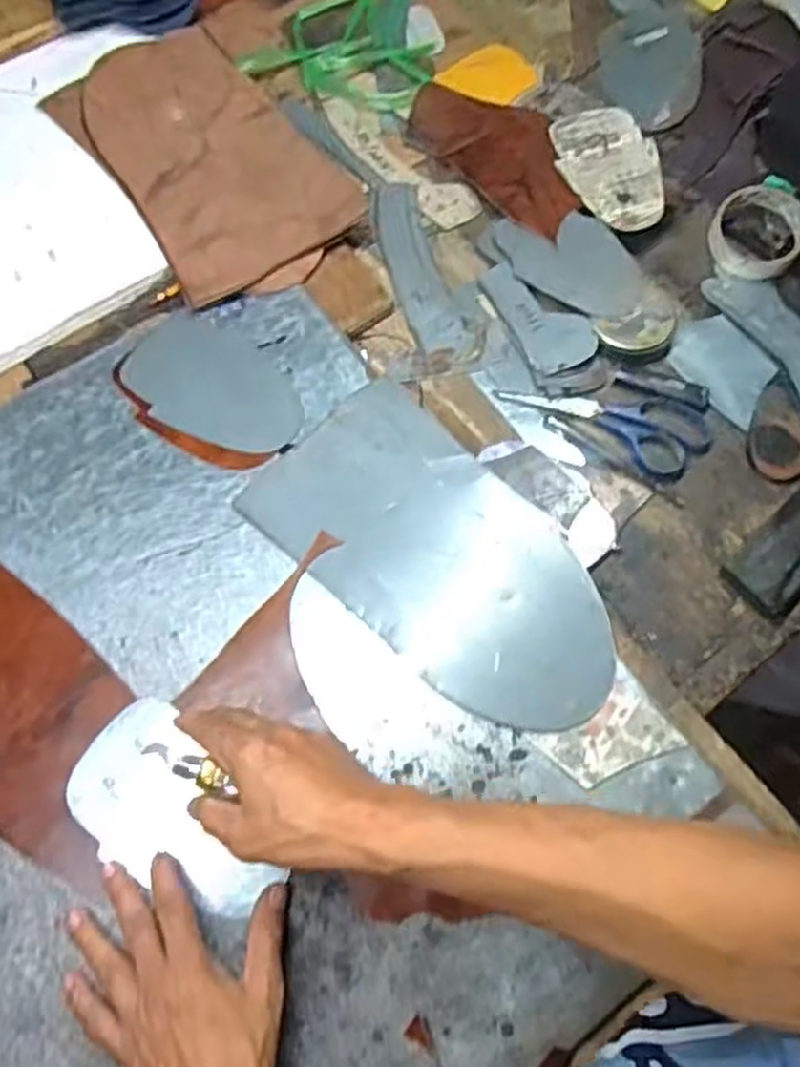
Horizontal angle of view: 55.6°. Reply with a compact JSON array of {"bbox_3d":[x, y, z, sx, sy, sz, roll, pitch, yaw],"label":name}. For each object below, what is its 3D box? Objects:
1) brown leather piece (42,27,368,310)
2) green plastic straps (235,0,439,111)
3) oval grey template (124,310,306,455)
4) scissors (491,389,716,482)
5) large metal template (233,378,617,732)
[{"bbox_3d":[-0.187,-0.358,0.727,0.181,0.032,0.307,-34,74,-12],"label":"brown leather piece"},{"bbox_3d":[-0.014,-0.590,0.858,0.181,0.031,0.332,24,72,8],"label":"green plastic straps"},{"bbox_3d":[-0.158,-0.129,0.653,0.166,0.004,0.103,26,69,11],"label":"oval grey template"},{"bbox_3d":[0.176,-0.104,0.647,0.173,0.007,0.078,29,73,9],"label":"scissors"},{"bbox_3d":[0.033,0.015,0.580,0.302,0.008,0.159,41,76,18],"label":"large metal template"}]

